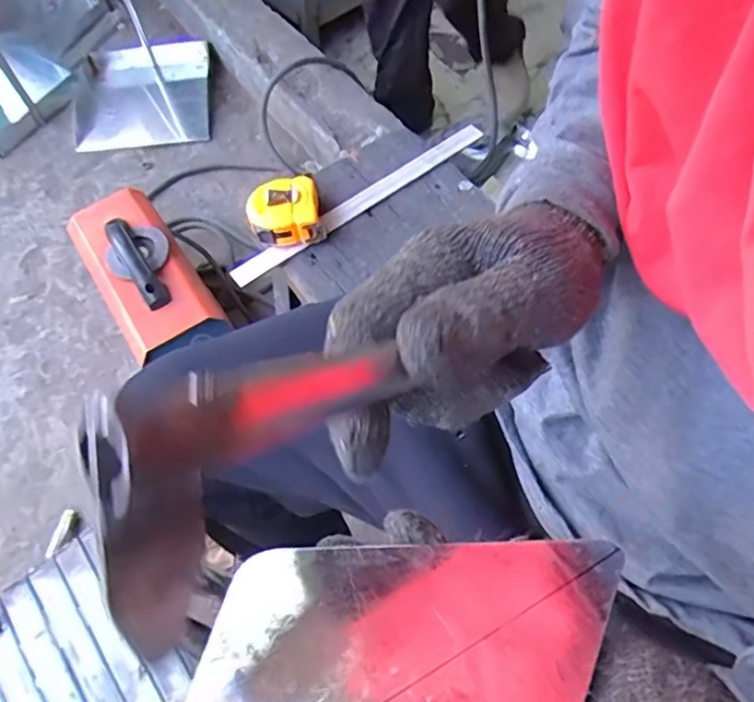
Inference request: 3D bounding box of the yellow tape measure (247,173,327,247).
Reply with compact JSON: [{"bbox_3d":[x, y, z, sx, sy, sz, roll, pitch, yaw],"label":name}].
[{"bbox_3d":[-0.106,-0.158,0.699,0.081,0.045,0.079,-14,61,-7],"label":"yellow tape measure"}]

